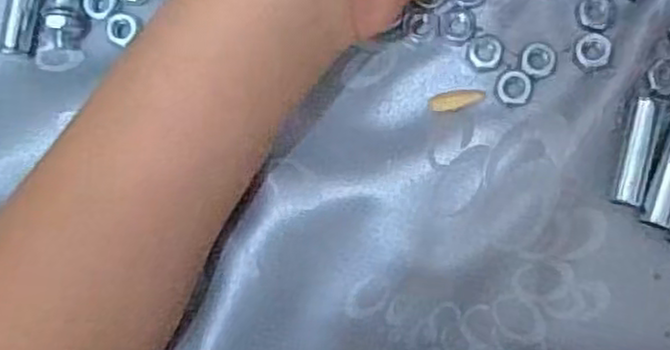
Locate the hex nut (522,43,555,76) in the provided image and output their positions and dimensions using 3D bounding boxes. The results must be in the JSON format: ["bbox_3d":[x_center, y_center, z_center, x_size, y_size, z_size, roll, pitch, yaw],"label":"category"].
[{"bbox_3d":[0.076,-0.043,0.263,0.012,0.004,0.012,8,85,5],"label":"hex nut"}]

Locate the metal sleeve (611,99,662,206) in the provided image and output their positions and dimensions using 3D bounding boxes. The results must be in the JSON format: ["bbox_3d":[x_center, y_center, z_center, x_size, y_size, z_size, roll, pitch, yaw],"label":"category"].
[{"bbox_3d":[0.110,-0.008,0.255,0.010,0.006,0.039,13,85,6],"label":"metal sleeve"}]

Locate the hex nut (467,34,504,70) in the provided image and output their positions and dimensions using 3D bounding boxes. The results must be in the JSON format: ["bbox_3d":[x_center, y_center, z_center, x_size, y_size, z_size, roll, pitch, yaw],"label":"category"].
[{"bbox_3d":[0.057,-0.047,0.267,0.013,0.004,0.014,28,87,7],"label":"hex nut"}]

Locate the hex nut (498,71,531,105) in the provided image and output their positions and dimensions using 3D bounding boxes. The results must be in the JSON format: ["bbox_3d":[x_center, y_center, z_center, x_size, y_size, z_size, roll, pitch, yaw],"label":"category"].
[{"bbox_3d":[0.067,-0.033,0.263,0.012,0.004,0.012,5,85,5],"label":"hex nut"}]

